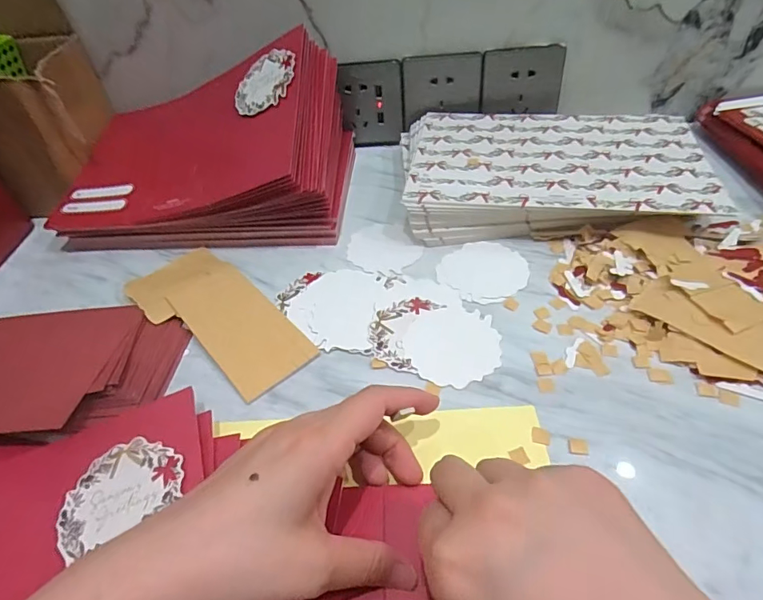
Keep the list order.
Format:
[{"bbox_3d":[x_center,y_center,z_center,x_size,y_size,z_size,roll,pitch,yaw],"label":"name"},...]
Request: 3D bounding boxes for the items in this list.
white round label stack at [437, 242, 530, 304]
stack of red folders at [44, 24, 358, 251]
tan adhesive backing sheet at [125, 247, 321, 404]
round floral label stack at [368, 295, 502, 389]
[{"bbox_3d":[0.087,-0.025,0.394,0.070,0.004,0.069,-4,47,4],"label":"white round label stack"},{"bbox_3d":[-0.178,-0.148,0.456,0.274,0.120,0.177,0,47,7],"label":"stack of red folders"},{"bbox_3d":[-0.131,0.012,0.373,0.078,0.005,0.174,-35,54,-28],"label":"tan adhesive backing sheet"},{"bbox_3d":[0.039,0.029,0.343,0.093,0.004,0.069,11,49,17],"label":"round floral label stack"}]

